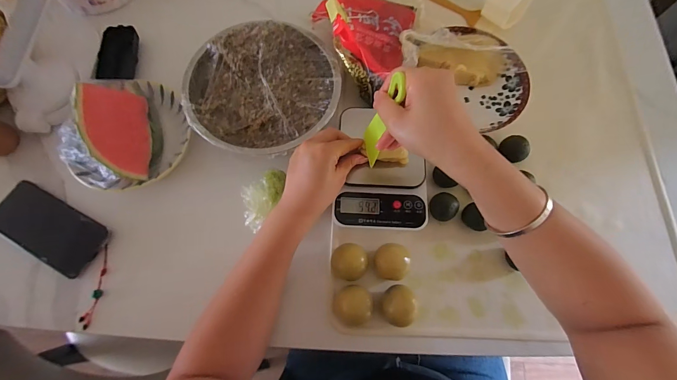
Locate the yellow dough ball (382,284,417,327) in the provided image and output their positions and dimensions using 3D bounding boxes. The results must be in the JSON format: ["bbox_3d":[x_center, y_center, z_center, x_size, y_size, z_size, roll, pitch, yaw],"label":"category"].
[{"bbox_3d":[0.075,0.147,0.406,0.039,0.031,0.048,-1,72,-1],"label":"yellow dough ball"}]

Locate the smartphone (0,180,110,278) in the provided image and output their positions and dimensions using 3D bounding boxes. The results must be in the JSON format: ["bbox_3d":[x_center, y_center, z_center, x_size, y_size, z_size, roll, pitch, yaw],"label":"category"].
[{"bbox_3d":[-0.410,0.051,0.448,0.165,0.011,0.079,28,84,6],"label":"smartphone"}]

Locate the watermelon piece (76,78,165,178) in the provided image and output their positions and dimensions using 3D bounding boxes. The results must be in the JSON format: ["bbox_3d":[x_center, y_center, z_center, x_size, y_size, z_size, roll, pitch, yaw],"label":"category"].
[{"bbox_3d":[-0.311,-0.086,0.454,0.101,0.044,0.148,-4,85,-21],"label":"watermelon piece"}]

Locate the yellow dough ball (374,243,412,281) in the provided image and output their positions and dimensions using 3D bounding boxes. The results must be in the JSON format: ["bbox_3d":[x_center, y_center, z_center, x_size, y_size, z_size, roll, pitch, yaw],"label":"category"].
[{"bbox_3d":[0.070,0.096,0.420,0.044,0.037,0.044,0,72,0],"label":"yellow dough ball"}]

